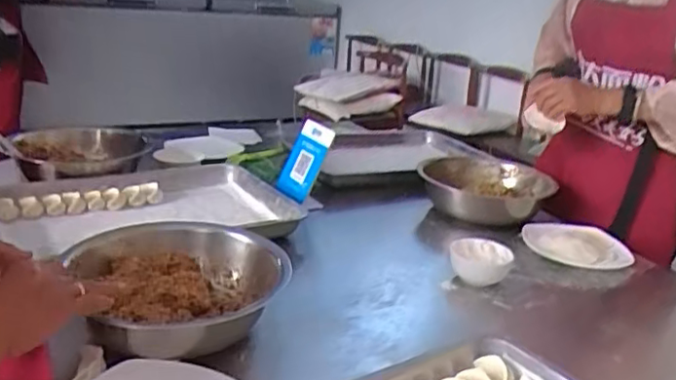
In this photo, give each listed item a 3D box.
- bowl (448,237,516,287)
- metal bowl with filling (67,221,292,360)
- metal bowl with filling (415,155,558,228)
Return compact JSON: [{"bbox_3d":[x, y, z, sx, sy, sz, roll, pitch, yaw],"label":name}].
[{"bbox_3d":[0.237,0.123,1.030,0.098,0.058,0.078,11,21,16],"label":"bowl"},{"bbox_3d":[-0.201,0.136,0.831,0.249,0.101,0.311,-8,24,-33],"label":"metal bowl with filling"},{"bbox_3d":[0.318,0.005,1.315,0.230,0.105,0.246,5,20,-2],"label":"metal bowl with filling"}]

